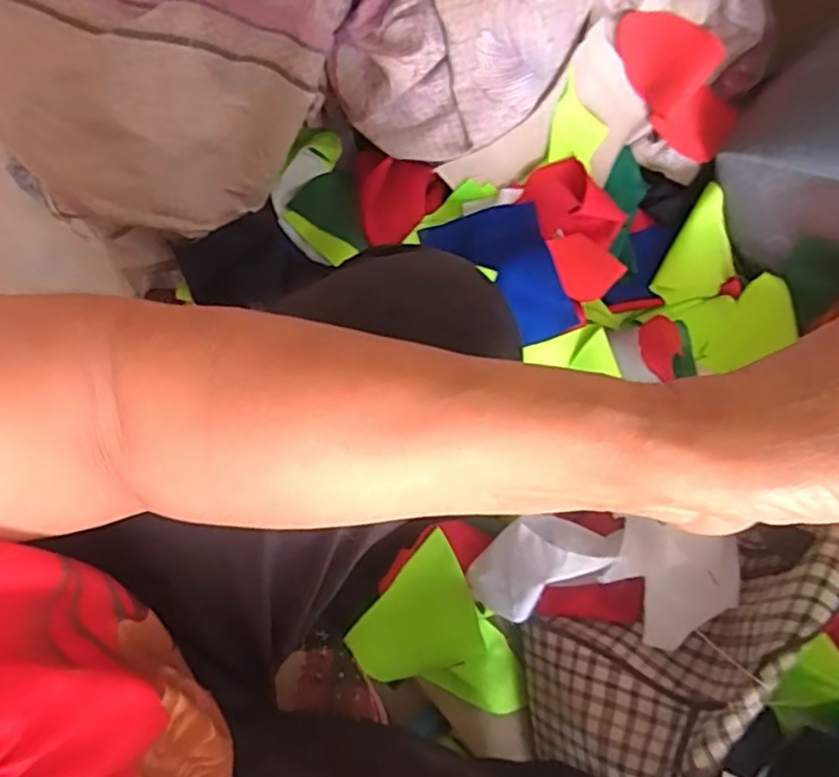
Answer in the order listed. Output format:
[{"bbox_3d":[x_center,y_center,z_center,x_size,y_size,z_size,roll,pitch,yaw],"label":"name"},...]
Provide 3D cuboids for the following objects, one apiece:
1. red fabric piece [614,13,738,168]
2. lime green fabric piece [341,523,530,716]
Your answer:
[{"bbox_3d":[0.242,-0.283,0.611,0.070,0.068,0.151,-37,102,-8],"label":"red fabric piece"},{"bbox_3d":[0.018,0.254,0.641,0.145,0.052,0.185,-31,81,-7],"label":"lime green fabric piece"}]

